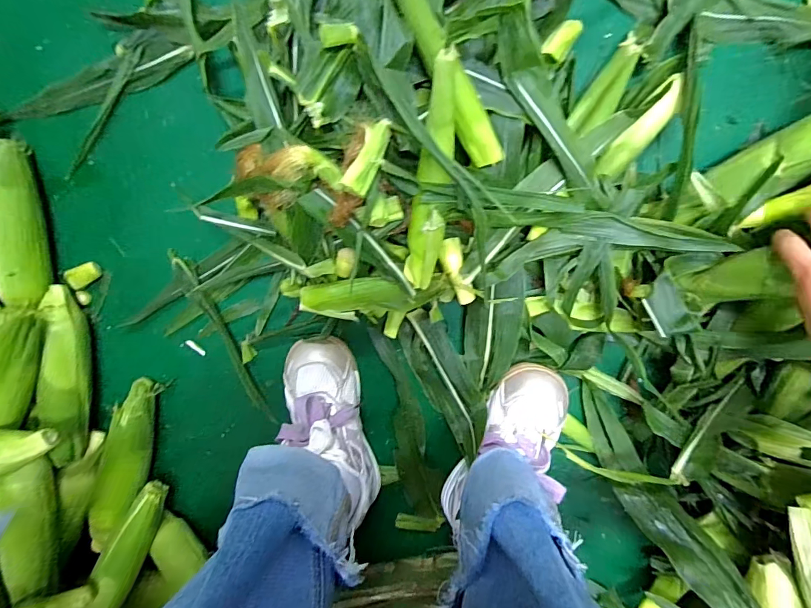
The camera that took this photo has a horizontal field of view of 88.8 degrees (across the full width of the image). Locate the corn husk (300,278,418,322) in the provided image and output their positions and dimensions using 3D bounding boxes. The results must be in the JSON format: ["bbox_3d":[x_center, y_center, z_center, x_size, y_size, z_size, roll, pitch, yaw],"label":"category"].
[{"bbox_3d":[-0.053,-0.007,0.452,0.123,0.037,0.045,-9,98,5],"label":"corn husk"}]

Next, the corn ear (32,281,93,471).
[{"bbox_3d":[-0.441,0.092,0.532,0.046,0.047,0.229,5,98,3],"label":"corn ear"}]

